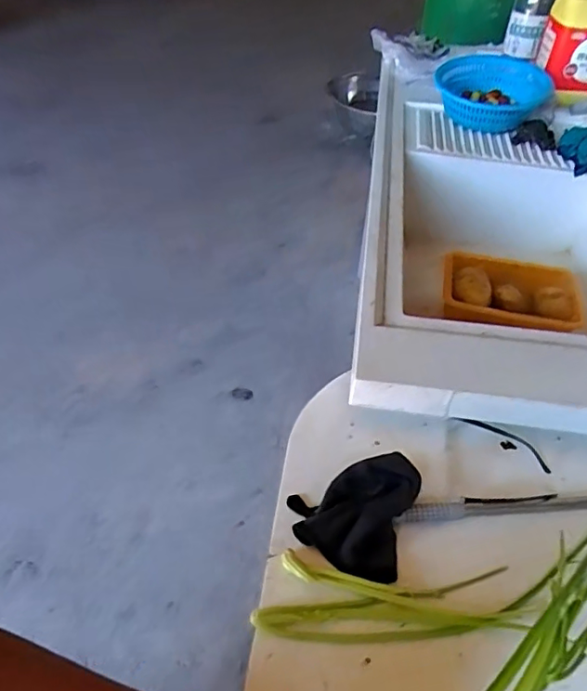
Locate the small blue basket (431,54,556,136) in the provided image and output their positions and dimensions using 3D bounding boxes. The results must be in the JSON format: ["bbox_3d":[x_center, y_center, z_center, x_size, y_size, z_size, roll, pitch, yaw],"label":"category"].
[{"bbox_3d":[0.477,-0.607,1.295,0.257,0.104,0.265,21,48,17],"label":"small blue basket"}]

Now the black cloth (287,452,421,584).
[{"bbox_3d":[0.070,0.186,0.631,0.132,0.031,0.139,16,49,14],"label":"black cloth"}]

